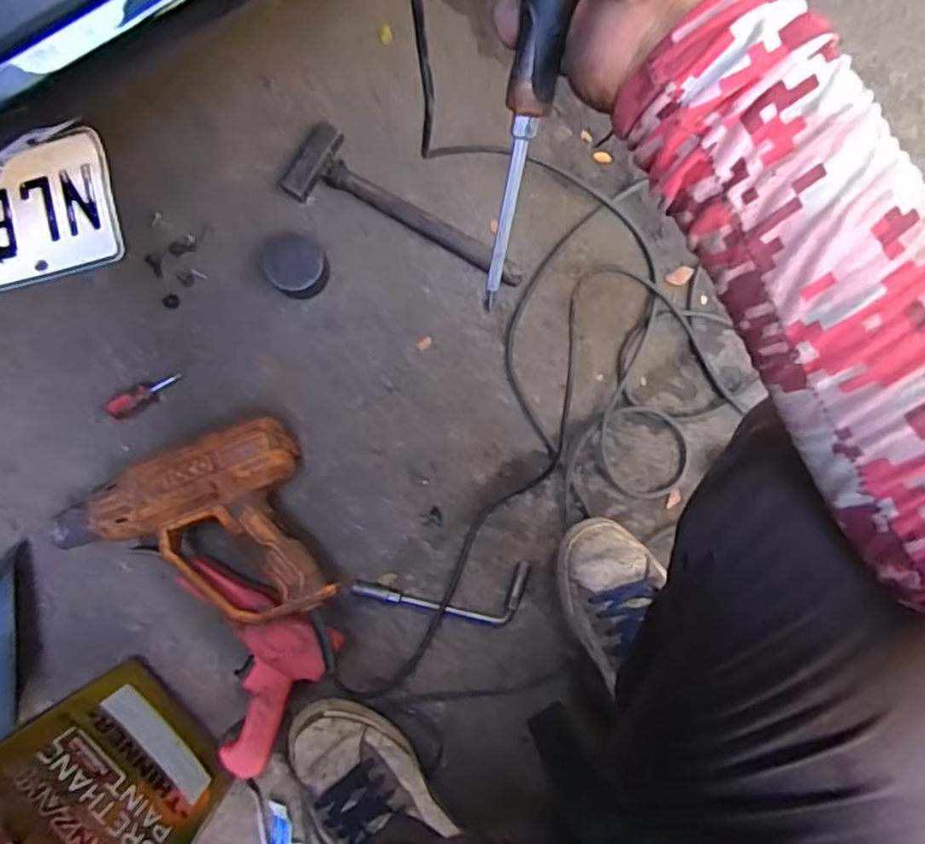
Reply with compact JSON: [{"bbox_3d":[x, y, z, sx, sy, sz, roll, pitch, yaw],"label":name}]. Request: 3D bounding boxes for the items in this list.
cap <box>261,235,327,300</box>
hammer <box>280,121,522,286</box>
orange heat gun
[{"bbox_3d":[-0.168,-0.158,0.663,0.058,0.044,0.057,0,85,-1],"label":"cap"},{"bbox_3d":[-0.065,-0.203,0.670,0.259,0.030,0.081,38,85,3],"label":"hammer"},{"bbox_3d":[-0.254,0.115,0.623,0.234,0.070,0.180,-18,88,-2],"label":"orange heat gun"}]

